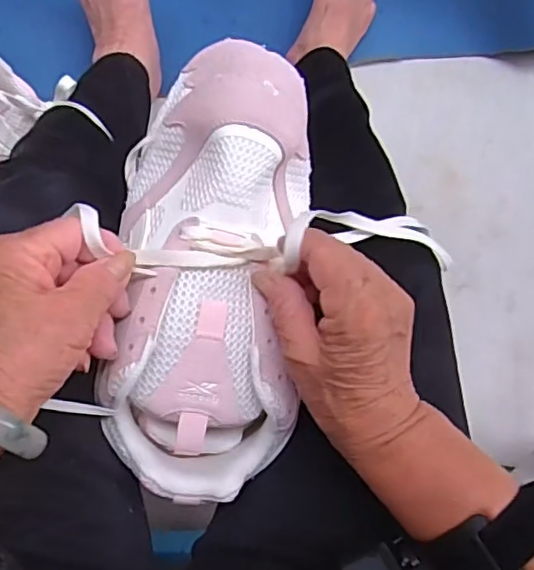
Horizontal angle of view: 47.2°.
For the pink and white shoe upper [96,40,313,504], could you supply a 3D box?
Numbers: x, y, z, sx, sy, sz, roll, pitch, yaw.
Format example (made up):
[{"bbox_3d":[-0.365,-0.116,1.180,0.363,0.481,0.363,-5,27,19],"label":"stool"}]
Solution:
[{"bbox_3d":[-0.031,-0.010,0.352,0.104,0.061,0.253,7,89,-6],"label":"pink and white shoe upper"}]

